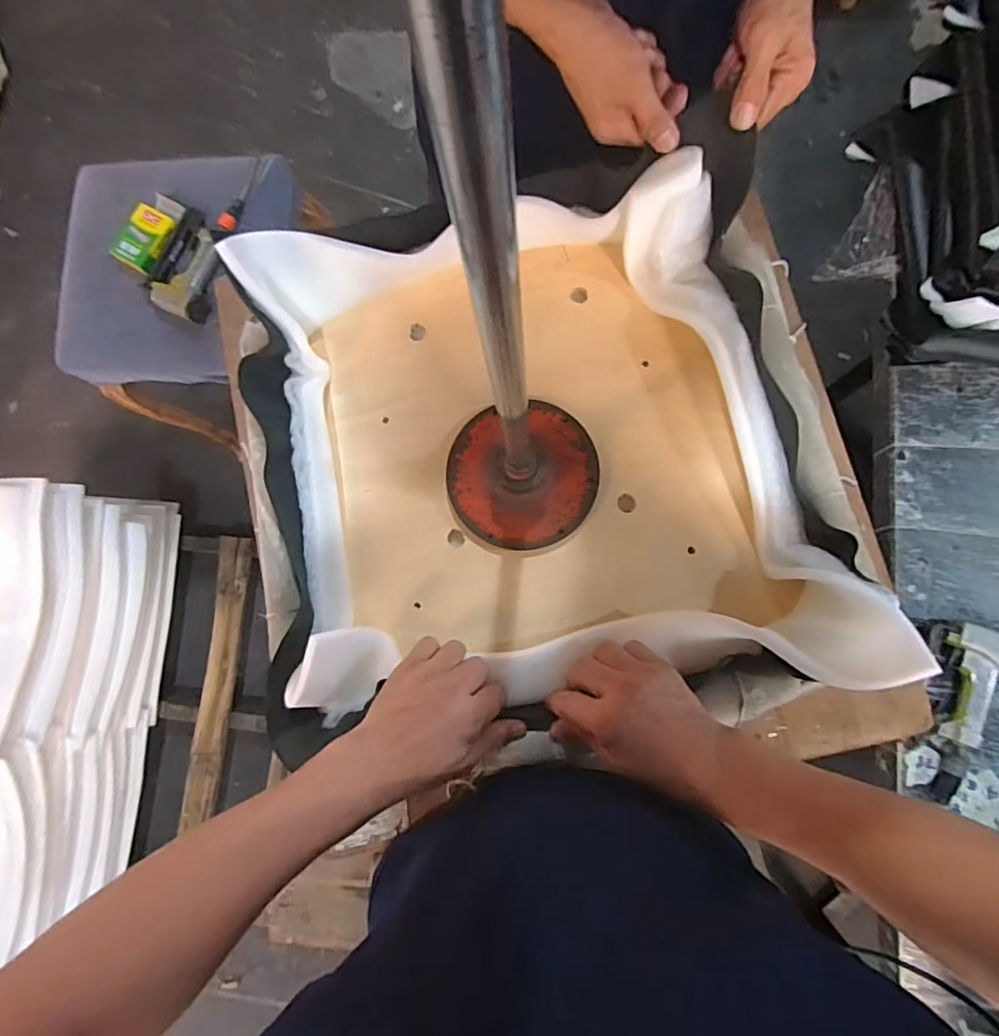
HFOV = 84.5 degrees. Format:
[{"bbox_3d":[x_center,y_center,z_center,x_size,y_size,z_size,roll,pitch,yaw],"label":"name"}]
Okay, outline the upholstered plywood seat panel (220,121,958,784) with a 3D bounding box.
[{"bbox_3d":[0.021,-0.058,0.506,0.514,0.095,0.435,-11,82,4],"label":"upholstered plywood seat panel"}]

